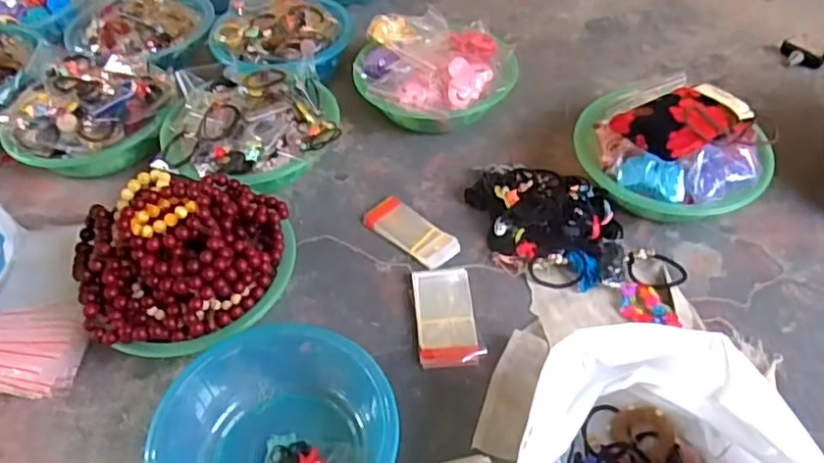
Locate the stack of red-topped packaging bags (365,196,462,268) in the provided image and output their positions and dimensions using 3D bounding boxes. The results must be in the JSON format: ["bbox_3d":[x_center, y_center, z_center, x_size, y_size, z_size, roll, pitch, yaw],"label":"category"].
[{"bbox_3d":[-0.001,0.002,0.824,0.122,0.015,0.056,34,57,28],"label":"stack of red-topped packaging bags"}]

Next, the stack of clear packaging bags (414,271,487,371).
[{"bbox_3d":[0.039,0.099,0.739,0.068,0.018,0.127,-4,48,-2],"label":"stack of clear packaging bags"}]

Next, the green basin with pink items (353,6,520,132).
[{"bbox_3d":[0.037,-0.237,0.974,0.227,0.110,0.237,-1,48,1],"label":"green basin with pink items"}]

